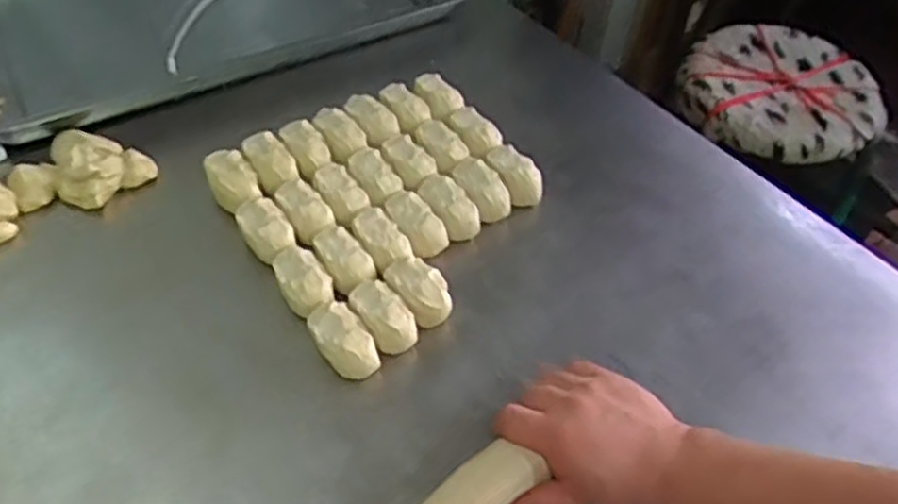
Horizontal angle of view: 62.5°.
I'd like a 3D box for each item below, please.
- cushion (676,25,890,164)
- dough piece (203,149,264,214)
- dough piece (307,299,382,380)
[{"bbox_3d":[0.481,-0.238,1.095,0.227,0.074,0.247,1,52,-1],"label":"cushion"},{"bbox_3d":[-0.211,-0.065,0.730,0.044,0.039,0.075,-19,55,-16],"label":"dough piece"},{"bbox_3d":[-0.090,0.079,0.625,0.041,0.047,0.070,-29,58,-22],"label":"dough piece"}]

